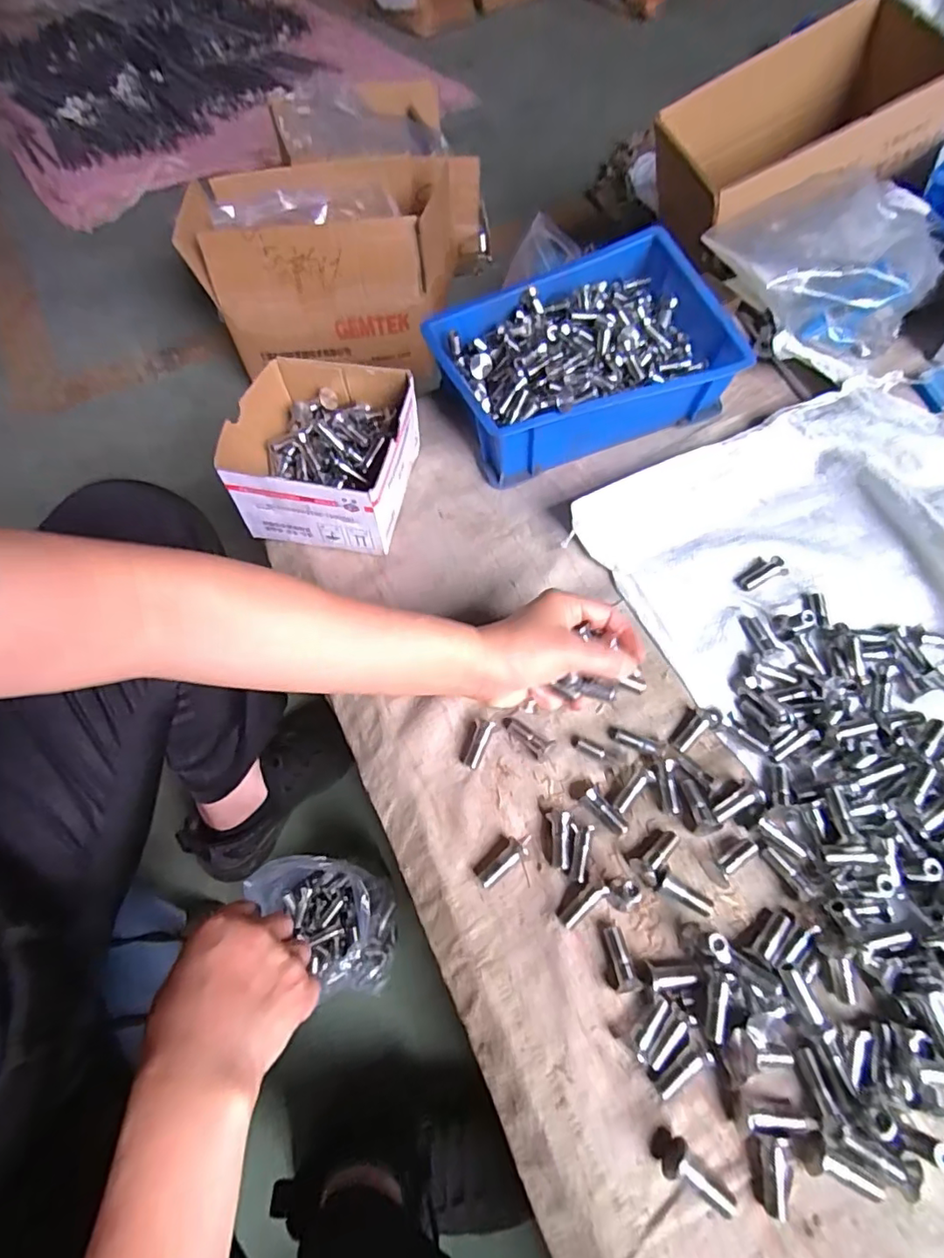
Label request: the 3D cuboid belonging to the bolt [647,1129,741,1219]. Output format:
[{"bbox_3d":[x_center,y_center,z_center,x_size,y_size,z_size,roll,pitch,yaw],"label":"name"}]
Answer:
[{"bbox_3d":[0.114,0.283,0.293,0.046,0.016,0.017,39,70,21],"label":"bolt"}]

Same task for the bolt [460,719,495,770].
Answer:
[{"bbox_3d":[0.002,0.082,0.412,0.015,0.011,0.034,21,64,14],"label":"bolt"}]

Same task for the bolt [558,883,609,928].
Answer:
[{"bbox_3d":[0.069,0.172,0.358,0.034,0.011,0.011,-36,65,-15],"label":"bolt"}]

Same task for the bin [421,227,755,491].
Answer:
[{"bbox_3d":[0.105,-0.255,0.542,0.256,0.083,0.169,-18,62,-6],"label":"bin"}]

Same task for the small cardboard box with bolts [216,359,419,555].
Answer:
[{"bbox_3d":[-0.128,-0.156,0.505,0.142,0.074,0.149,7,62,7],"label":"small cardboard box with bolts"}]

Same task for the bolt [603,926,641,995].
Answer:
[{"bbox_3d":[0.089,0.199,0.343,0.013,0.016,0.035,-12,61,-3],"label":"bolt"}]

